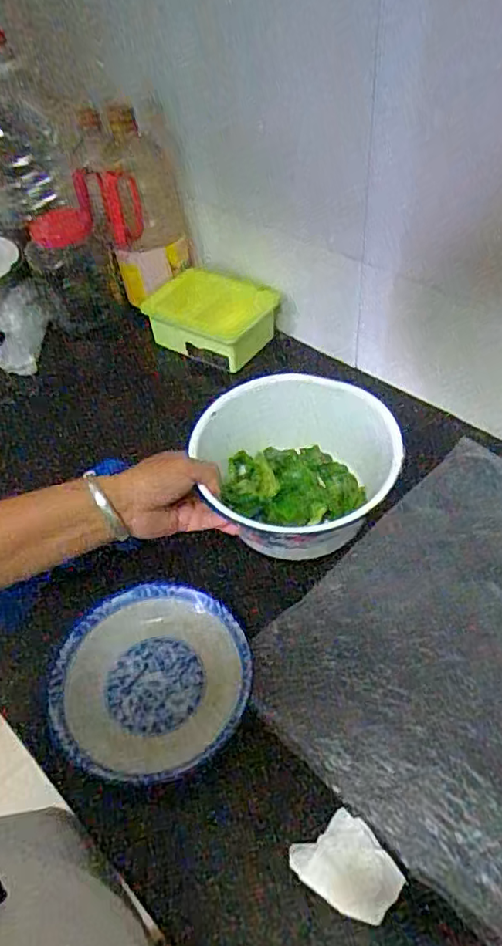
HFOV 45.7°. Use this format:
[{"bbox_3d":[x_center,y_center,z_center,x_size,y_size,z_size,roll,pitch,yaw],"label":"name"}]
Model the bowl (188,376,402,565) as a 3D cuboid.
[{"bbox_3d":[0.044,0.000,0.555,0.168,0.086,0.178,-9,49,-6],"label":"bowl"}]

